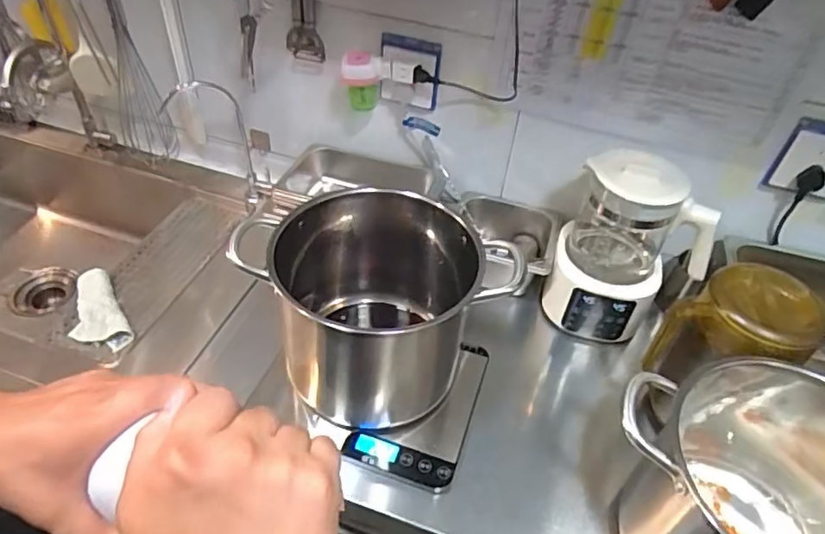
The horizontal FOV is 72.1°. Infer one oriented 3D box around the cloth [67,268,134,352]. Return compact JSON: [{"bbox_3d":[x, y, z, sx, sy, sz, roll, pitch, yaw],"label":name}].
[{"bbox_3d":[-0.461,0.066,0.822,0.070,0.031,0.141,-24,52,-26],"label":"cloth"}]

